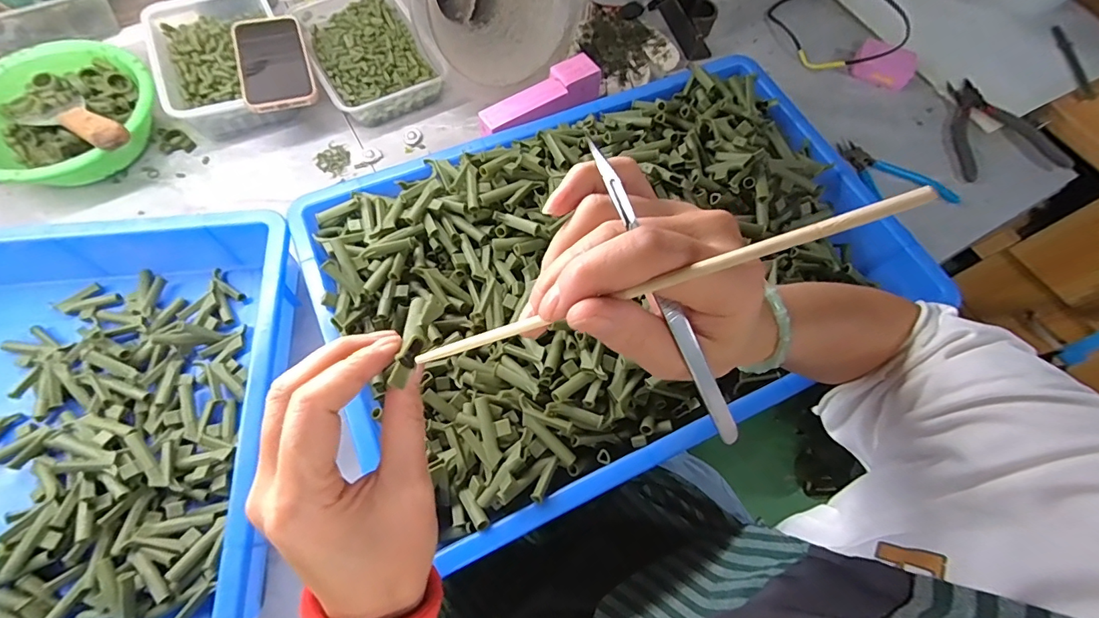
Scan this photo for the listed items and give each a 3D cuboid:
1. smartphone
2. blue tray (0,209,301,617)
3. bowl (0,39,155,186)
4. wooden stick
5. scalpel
[{"bbox_3d":[-0.332,-0.298,0.564,0.077,0.012,0.154,-19,69,-11],"label":"smartphone"},{"bbox_3d":[-0.517,0.116,0.396,0.562,0.083,0.374,-5,67,-5],"label":"blue tray"},{"bbox_3d":[-0.559,-0.222,0.542,0.196,0.082,0.194,1,66,-3],"label":"bowl"},{"bbox_3d":[0.025,-0.005,0.172,0.191,0.008,0.006,-19,64,26],"label":"wooden stick"},{"bbox_3d":[0.048,-0.001,0.186,0.009,0.007,0.136,-34,107,-16],"label":"scalpel"}]

